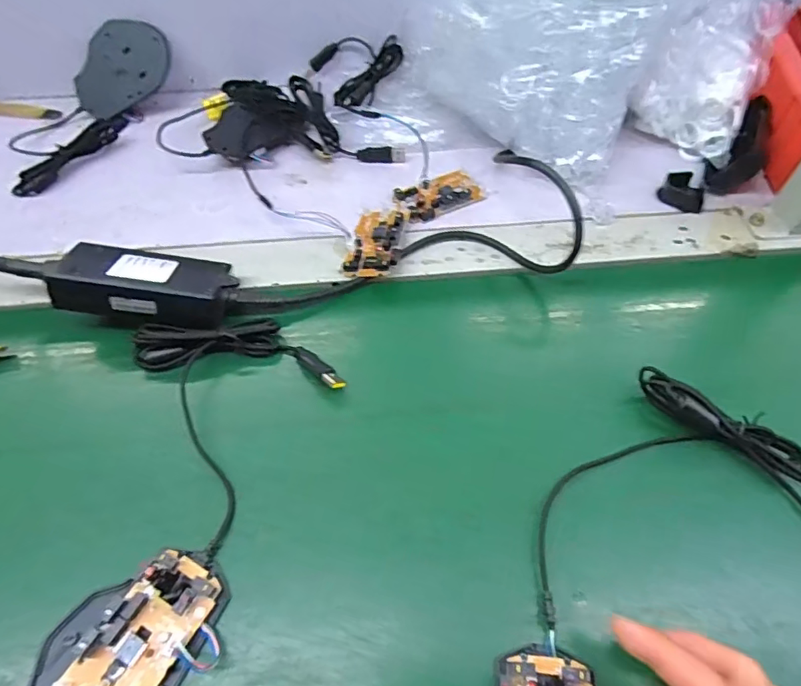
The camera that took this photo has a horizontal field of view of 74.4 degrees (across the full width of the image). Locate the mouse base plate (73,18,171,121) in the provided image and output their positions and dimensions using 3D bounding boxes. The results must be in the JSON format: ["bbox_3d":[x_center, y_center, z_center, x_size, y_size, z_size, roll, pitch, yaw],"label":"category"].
[{"bbox_3d":[-0.282,-0.274,0.533,0.109,0.015,0.068,-43,106,13],"label":"mouse base plate"}]

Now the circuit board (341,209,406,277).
[{"bbox_3d":[-0.020,-0.086,0.437,0.043,0.020,0.074,8,57,6],"label":"circuit board"}]

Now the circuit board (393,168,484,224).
[{"bbox_3d":[0.032,-0.134,0.474,0.079,0.010,0.045,-24,60,-15],"label":"circuit board"}]

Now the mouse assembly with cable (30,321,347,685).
[{"bbox_3d":[-0.119,0.095,0.319,0.139,0.022,0.259,1,57,1],"label":"mouse assembly with cable"}]

